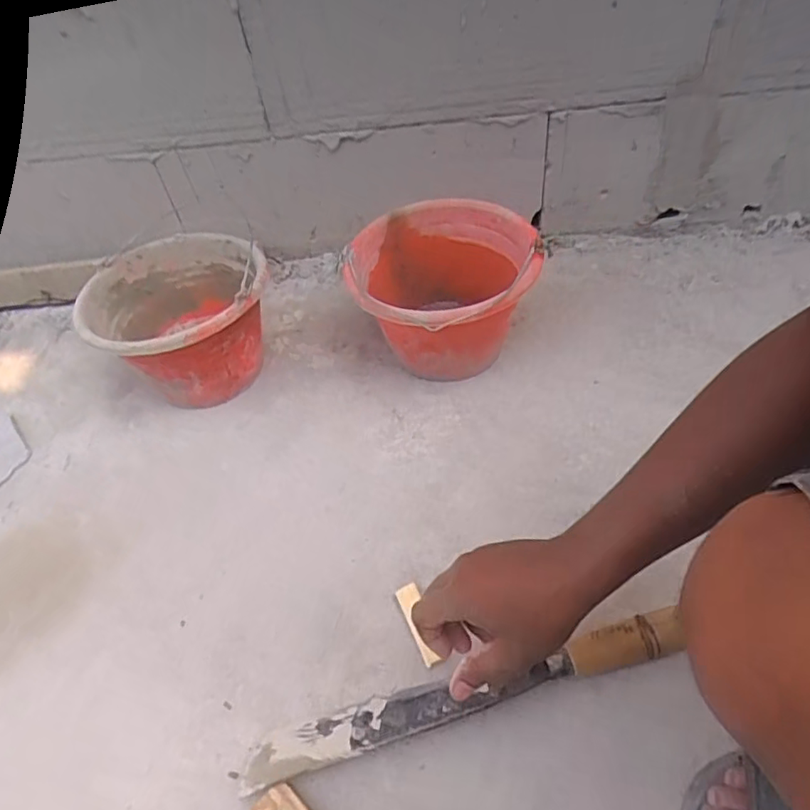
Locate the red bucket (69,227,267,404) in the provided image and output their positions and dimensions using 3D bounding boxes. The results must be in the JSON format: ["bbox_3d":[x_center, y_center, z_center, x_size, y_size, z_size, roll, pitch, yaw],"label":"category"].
[{"bbox_3d":[-0.298,-0.107,0.786,0.226,0.161,0.229,-3,48,3],"label":"red bucket"}]

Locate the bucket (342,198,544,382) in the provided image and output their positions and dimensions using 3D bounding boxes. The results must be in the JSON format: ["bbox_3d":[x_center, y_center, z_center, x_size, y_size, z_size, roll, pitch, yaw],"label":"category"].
[{"bbox_3d":[0.051,-0.134,0.774,0.233,0.196,0.226,-3,48,3],"label":"bucket"}]

